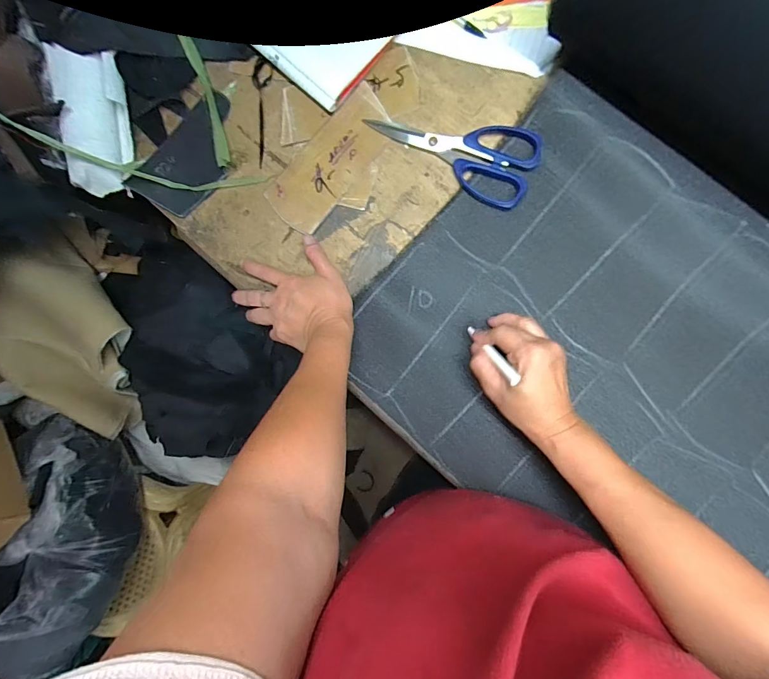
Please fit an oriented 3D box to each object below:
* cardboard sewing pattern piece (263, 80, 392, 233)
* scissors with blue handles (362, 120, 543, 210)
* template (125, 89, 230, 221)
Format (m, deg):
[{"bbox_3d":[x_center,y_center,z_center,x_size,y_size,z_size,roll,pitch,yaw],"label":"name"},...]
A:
[{"bbox_3d":[-0.058,-0.196,0.434,0.069,0.004,0.161,42,92,5],"label":"cardboard sewing pattern piece"},{"bbox_3d":[0.071,-0.206,0.415,0.181,0.008,0.079,27,93,8],"label":"scissors with blue handles"},{"bbox_3d":[-0.222,-0.215,0.451,0.082,0.023,0.143,34,94,8],"label":"template"}]

